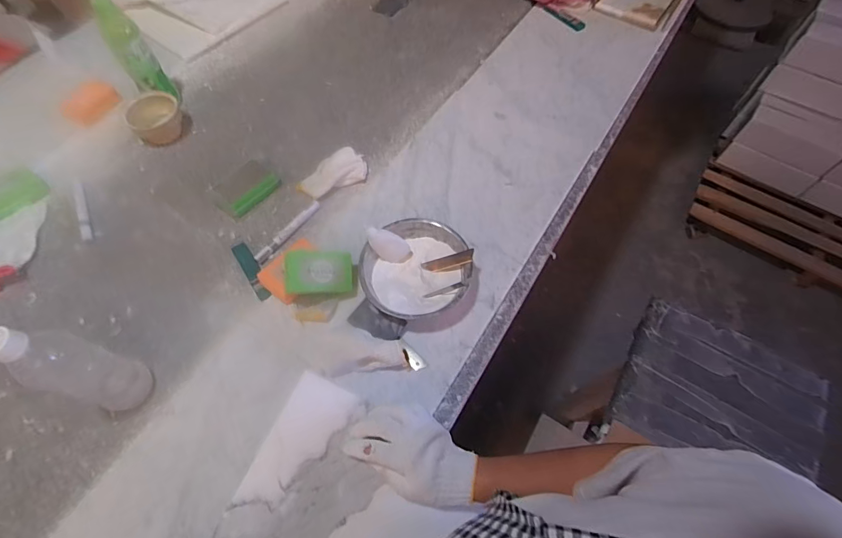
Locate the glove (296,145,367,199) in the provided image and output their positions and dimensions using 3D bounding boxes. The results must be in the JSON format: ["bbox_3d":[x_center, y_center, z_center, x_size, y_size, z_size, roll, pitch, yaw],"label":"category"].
[{"bbox_3d":[-0.158,-0.169,0.738,0.123,0.027,0.067,-25,66,-12],"label":"glove"}]

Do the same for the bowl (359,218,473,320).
[{"bbox_3d":[-0.009,0.004,0.630,0.148,0.051,0.159,0,63,0],"label":"bowl"}]

